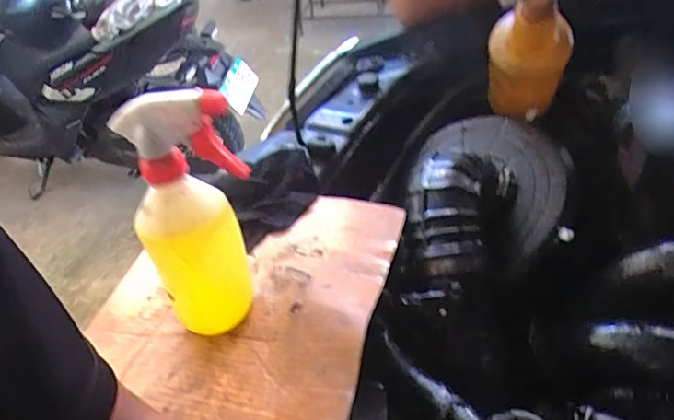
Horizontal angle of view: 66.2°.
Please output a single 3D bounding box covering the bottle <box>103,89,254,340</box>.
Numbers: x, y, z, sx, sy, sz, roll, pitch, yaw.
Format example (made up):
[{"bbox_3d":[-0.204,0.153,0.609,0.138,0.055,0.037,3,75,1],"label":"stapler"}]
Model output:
[{"bbox_3d":[-0.108,0.015,0.397,0.079,0.210,0.071,-26,44,-23],"label":"bottle"}]

